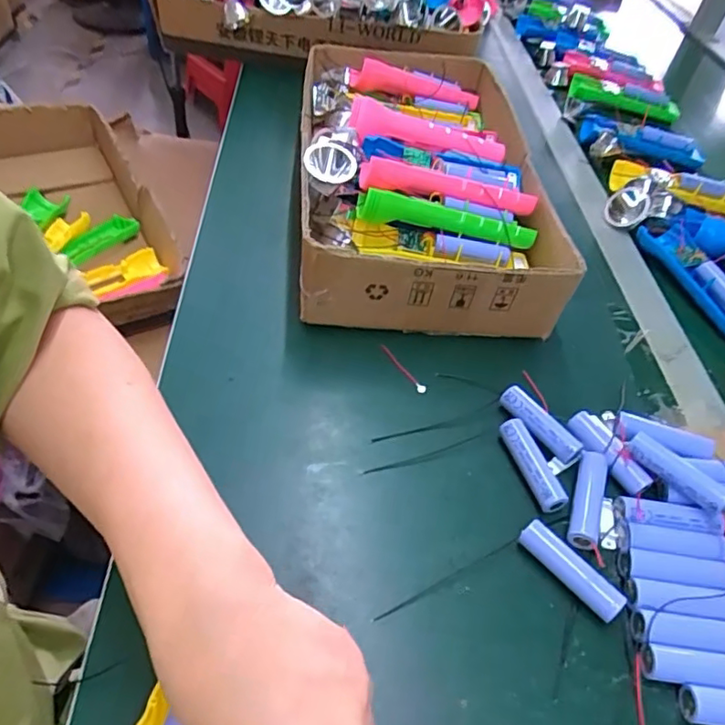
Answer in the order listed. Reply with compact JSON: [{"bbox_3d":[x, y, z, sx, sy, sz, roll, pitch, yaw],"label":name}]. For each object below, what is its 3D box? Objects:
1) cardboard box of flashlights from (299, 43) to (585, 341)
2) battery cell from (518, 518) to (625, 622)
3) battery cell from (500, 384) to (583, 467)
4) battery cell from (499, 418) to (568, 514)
[{"bbox_3d":[0.054,-0.201,0.586,0.228,0.080,0.431,2,48,-6],"label":"cardboard box of flashlights"},{"bbox_3d":[0.122,0.123,0.344,0.015,0.019,0.065,-31,57,-29],"label":"battery cell"},{"bbox_3d":[0.125,0.044,0.412,0.018,0.018,0.065,-33,58,-30],"label":"battery cell"},{"bbox_3d":[0.113,0.070,0.392,0.018,0.019,0.066,-11,50,-16],"label":"battery cell"}]

